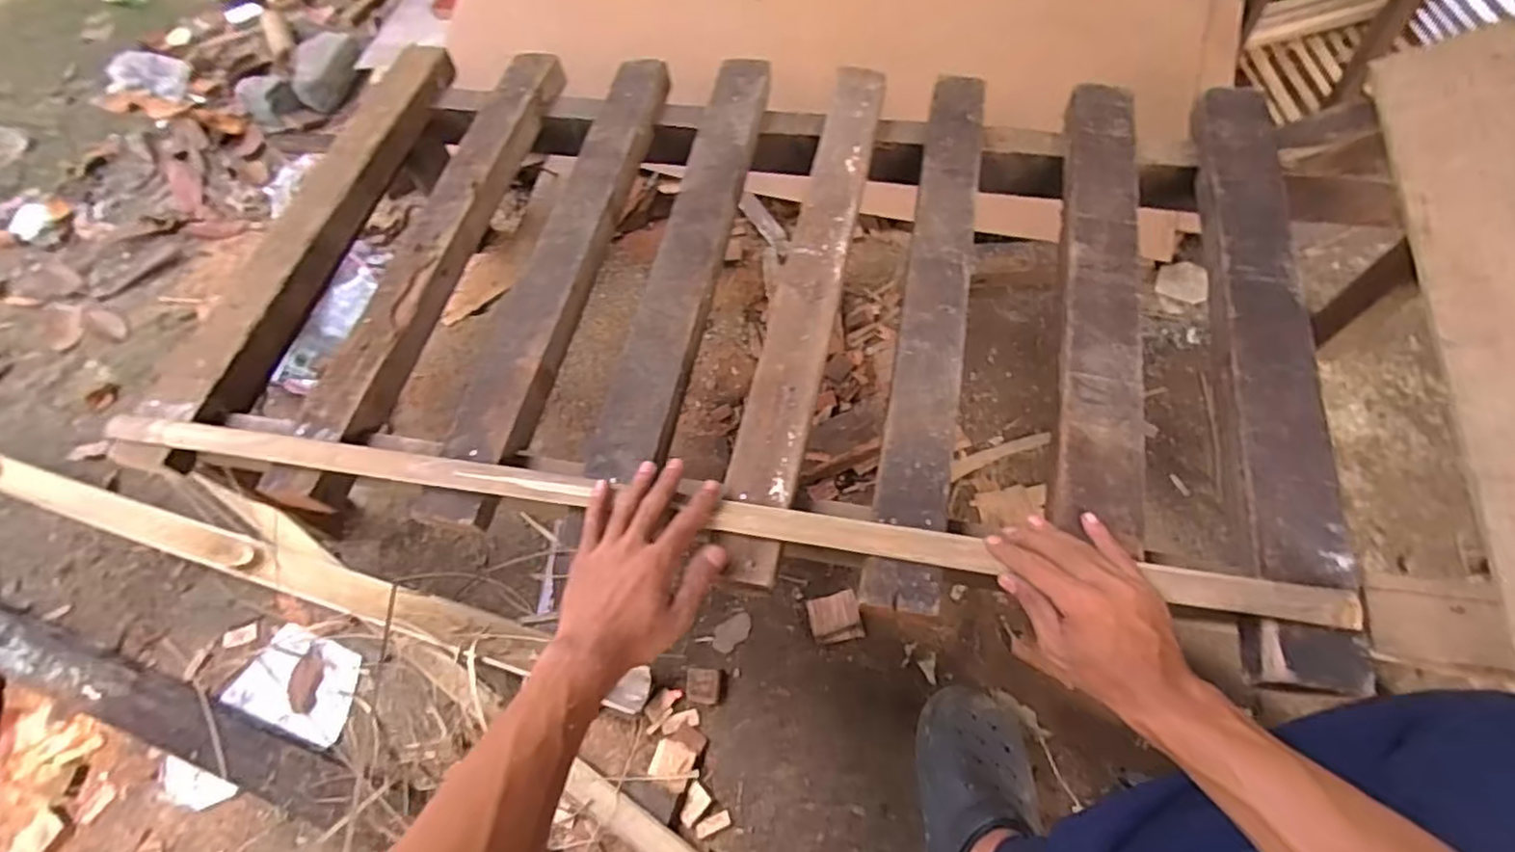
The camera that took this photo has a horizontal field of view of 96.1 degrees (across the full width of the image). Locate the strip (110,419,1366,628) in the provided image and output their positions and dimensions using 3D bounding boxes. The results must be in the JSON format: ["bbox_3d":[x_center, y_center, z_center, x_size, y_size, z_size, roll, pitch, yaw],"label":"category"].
[{"bbox_3d":[-0.087,0.066,0.561,1.036,0.017,0.028,7,63,10],"label":"strip"}]

